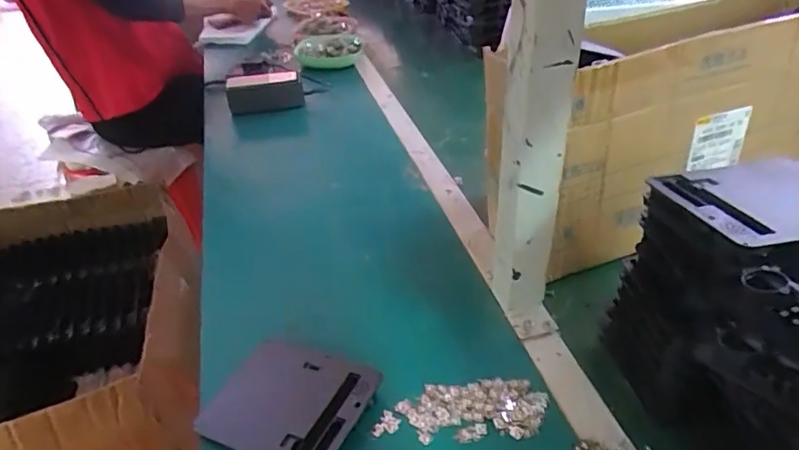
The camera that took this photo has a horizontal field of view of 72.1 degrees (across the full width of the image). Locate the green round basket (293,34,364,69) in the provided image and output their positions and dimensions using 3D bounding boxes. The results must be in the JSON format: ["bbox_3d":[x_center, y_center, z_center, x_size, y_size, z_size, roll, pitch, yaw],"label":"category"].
[{"bbox_3d":[-0.144,-0.356,1.125,0.134,0.035,0.136,-2,37,1],"label":"green round basket"}]

